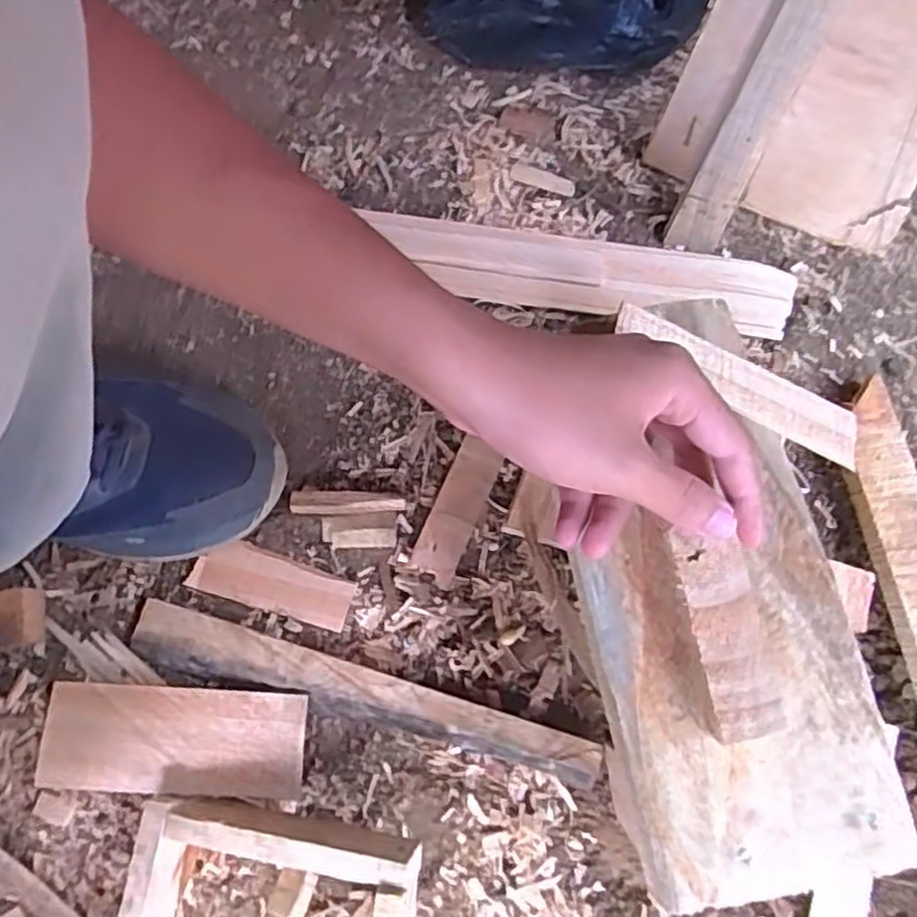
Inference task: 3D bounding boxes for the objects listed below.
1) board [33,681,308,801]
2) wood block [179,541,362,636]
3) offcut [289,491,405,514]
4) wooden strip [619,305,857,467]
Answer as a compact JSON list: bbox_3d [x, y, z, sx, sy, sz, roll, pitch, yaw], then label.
[{"bbox_3d":[-0.167,0.166,0.427,0.151,0.009,0.058,3,74,1],"label":"board"},{"bbox_3d":[-0.117,0.078,0.455,0.101,0.004,0.034,16,74,5],"label":"wood block"},{"bbox_3d":[-0.071,0.030,0.467,0.073,0.014,0.013,3,74,1],"label":"offcut"},{"bbox_3d":[0.146,-0.035,0.366,0.138,0.004,0.037,23,60,-11],"label":"wooden strip"}]

